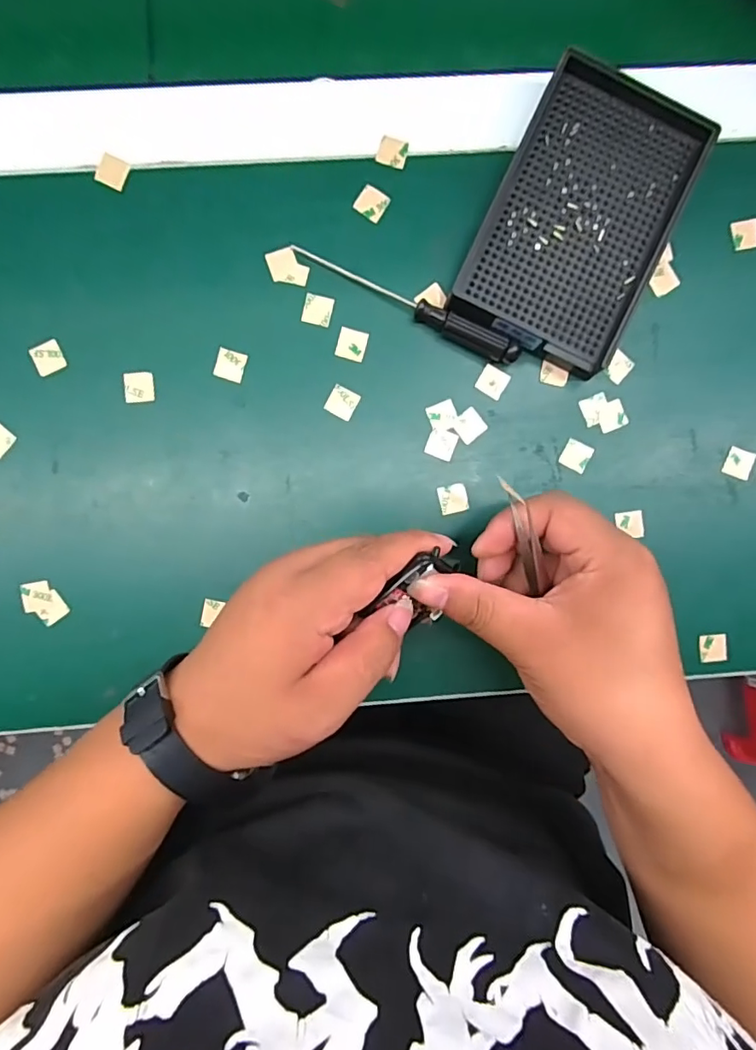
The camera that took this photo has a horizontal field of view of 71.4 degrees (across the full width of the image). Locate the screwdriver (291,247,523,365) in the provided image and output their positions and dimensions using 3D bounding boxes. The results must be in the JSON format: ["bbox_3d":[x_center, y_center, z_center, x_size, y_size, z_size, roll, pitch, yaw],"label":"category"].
[{"bbox_3d":[0.016,-0.119,0.281,0.131,0.014,0.010,26,91,-3],"label":"screwdriver"}]

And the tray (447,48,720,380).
[{"bbox_3d":[0.110,-0.159,0.280,0.097,0.021,0.144,26,91,-3],"label":"tray"}]

